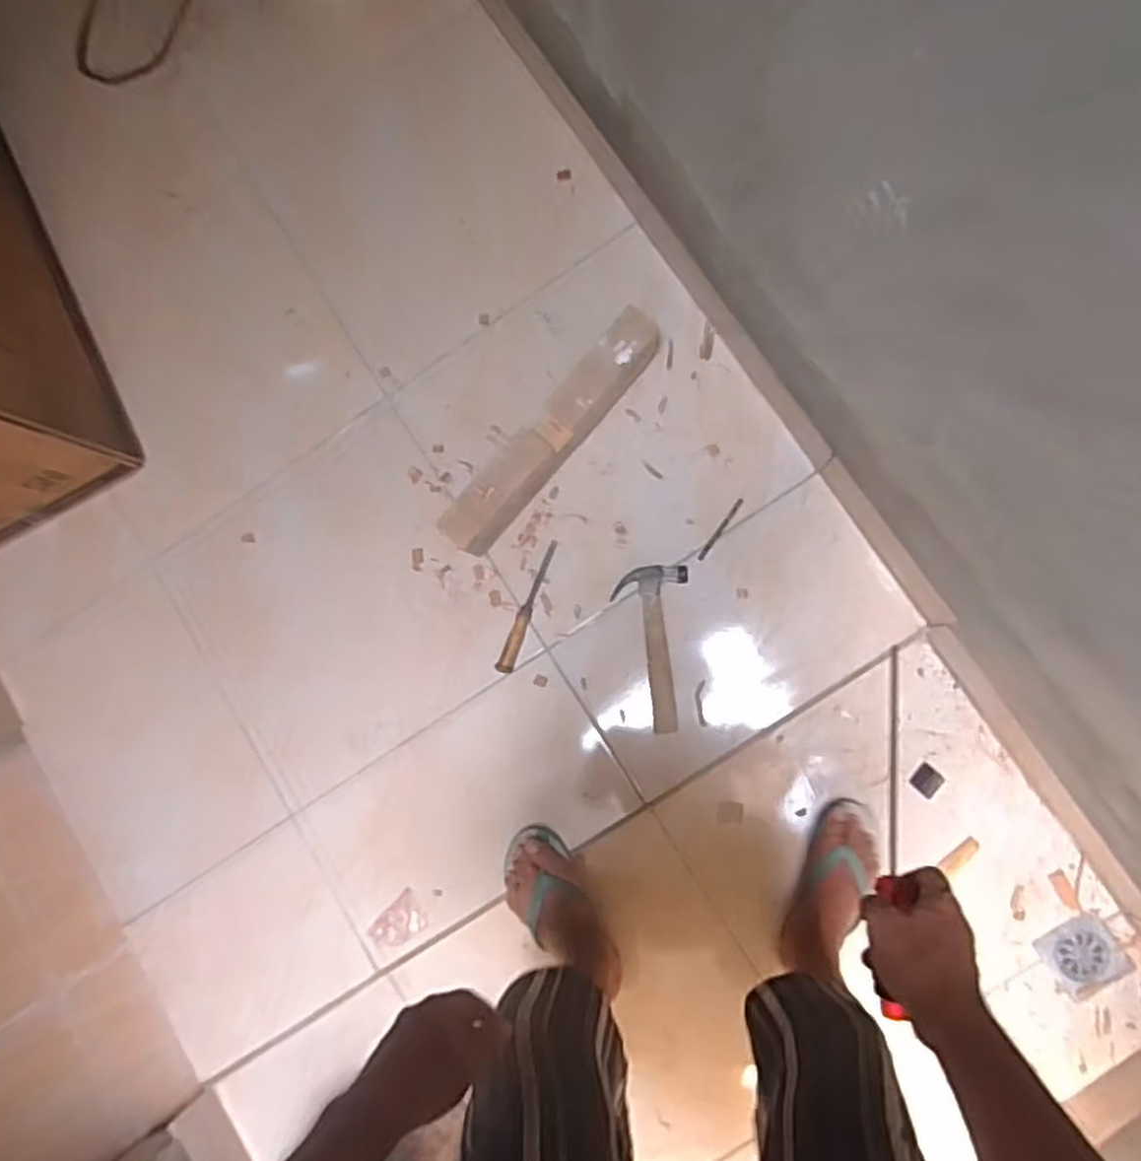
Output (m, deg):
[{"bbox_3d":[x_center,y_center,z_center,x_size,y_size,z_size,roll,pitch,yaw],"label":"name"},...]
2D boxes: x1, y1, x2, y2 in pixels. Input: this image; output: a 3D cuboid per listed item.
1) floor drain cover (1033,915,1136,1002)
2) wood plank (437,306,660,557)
[{"bbox_3d":[0.755,0.552,1.139,0.100,0.007,0.106,-36,82,3],"label":"floor drain cover"},{"bbox_3d":[-0.029,-0.224,1.177,0.078,0.121,0.436,42,94,8],"label":"wood plank"}]

